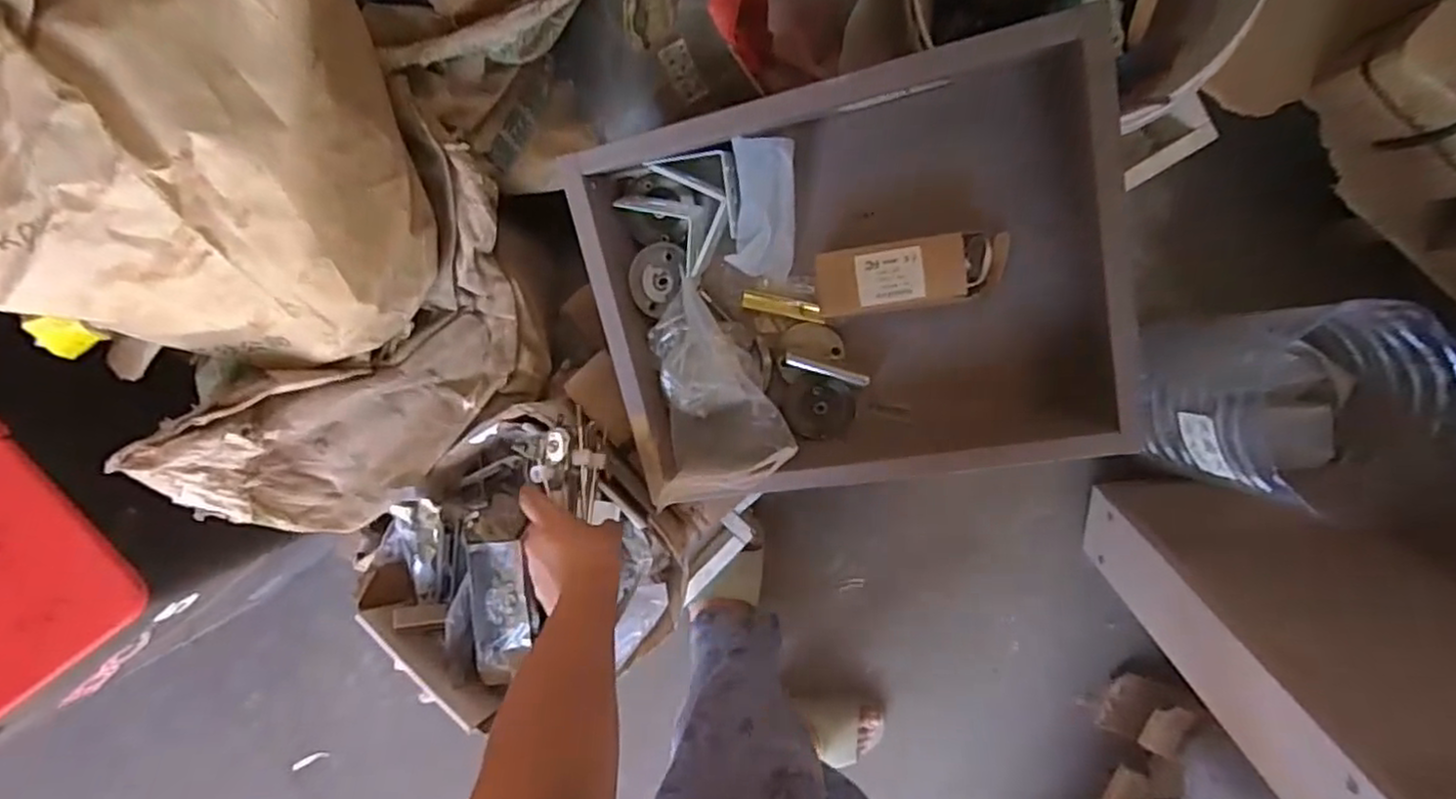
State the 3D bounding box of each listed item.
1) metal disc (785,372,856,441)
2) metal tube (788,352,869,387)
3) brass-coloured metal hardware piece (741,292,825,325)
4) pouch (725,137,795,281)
[{"bbox_3d":[0.080,0.007,0.622,0.059,0.011,0.058,8,108,24],"label":"metal disc"},{"bbox_3d":[0.084,-0.025,0.599,0.073,0.008,0.009,19,95,17],"label":"metal tube"},{"bbox_3d":[0.048,-0.080,0.615,0.072,0.010,0.015,15,95,12],"label":"brass-coloured metal hardware piece"},{"bbox_3d":[0.029,-0.150,0.568,0.050,0.018,0.112,-2,117,0],"label":"pouch"}]

